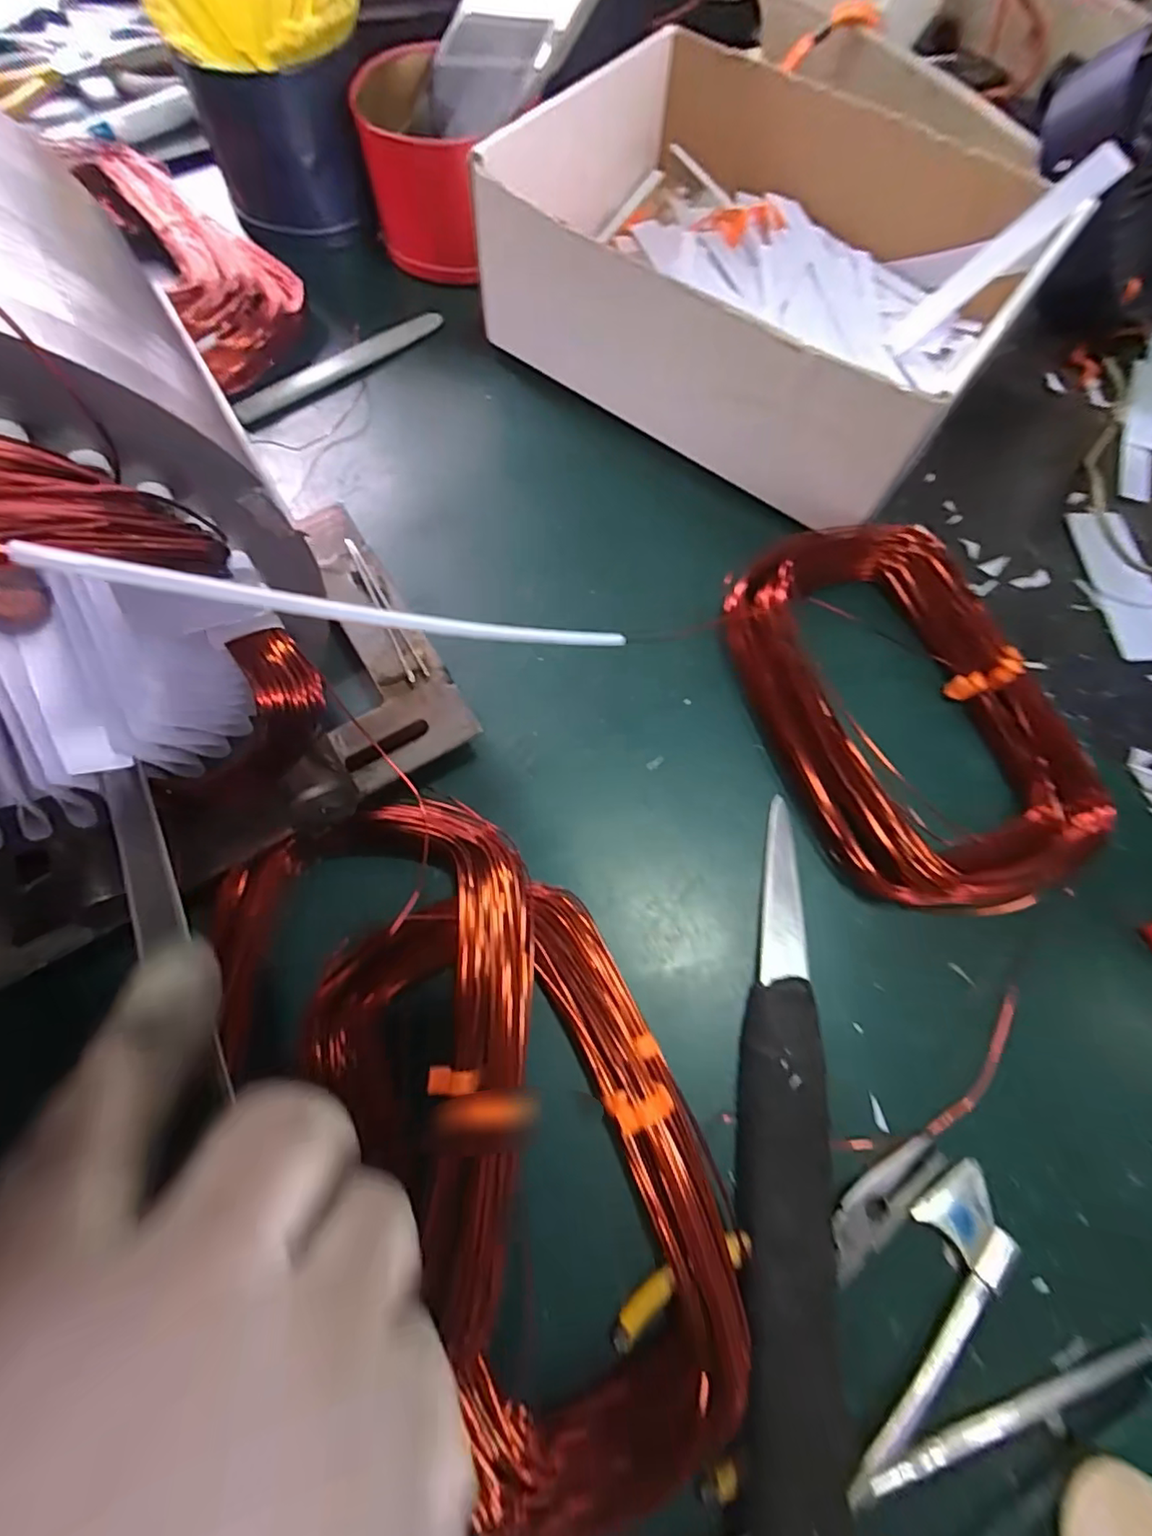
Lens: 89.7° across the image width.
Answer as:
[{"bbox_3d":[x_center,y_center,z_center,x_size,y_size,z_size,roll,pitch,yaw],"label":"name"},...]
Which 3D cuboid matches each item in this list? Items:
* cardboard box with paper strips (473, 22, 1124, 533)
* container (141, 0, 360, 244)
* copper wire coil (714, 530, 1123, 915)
[{"bbox_3d":[0.093,-0.259,0.306,0.239,0.083,0.184,35,74,11],"label":"cardboard box with paper strips"},{"bbox_3d":[-0.171,-0.387,0.335,0.098,0.094,0.107,-27,73,-9],"label":"container"},{"bbox_3d":[0.147,-0.023,0.252,0.114,0.029,0.168,-13,71,-4],"label":"copper wire coil"}]

